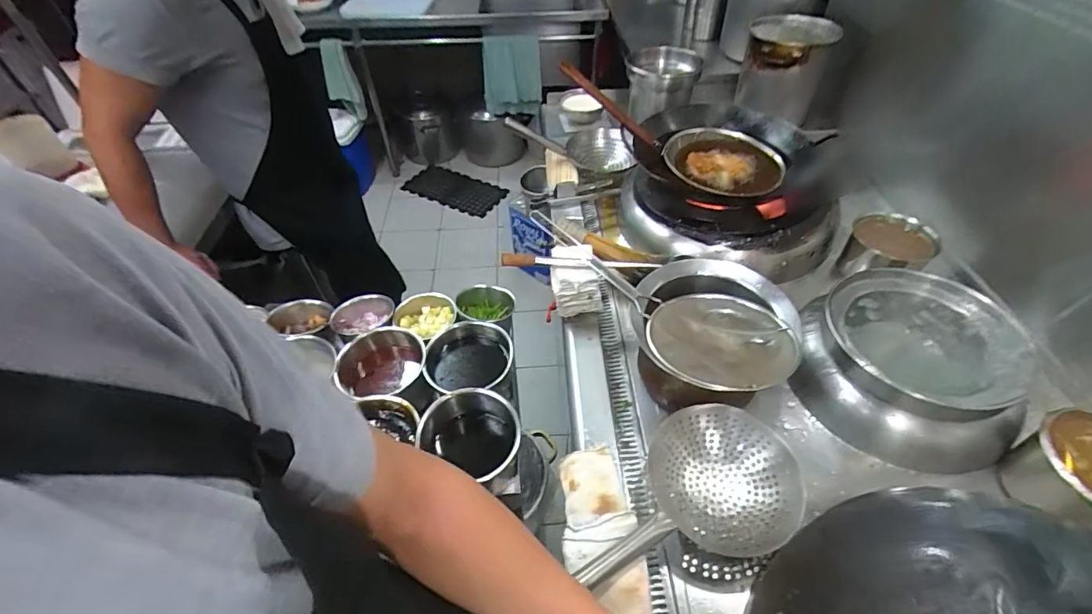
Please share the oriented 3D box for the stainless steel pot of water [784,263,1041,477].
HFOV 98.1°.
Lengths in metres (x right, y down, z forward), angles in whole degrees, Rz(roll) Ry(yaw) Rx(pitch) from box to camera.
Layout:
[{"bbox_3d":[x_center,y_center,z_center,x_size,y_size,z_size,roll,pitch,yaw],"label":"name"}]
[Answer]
[{"bbox_3d":[0.654,0.098,0.884,0.310,0.191,0.309,0,48,0],"label":"stainless steel pot of water"}]

